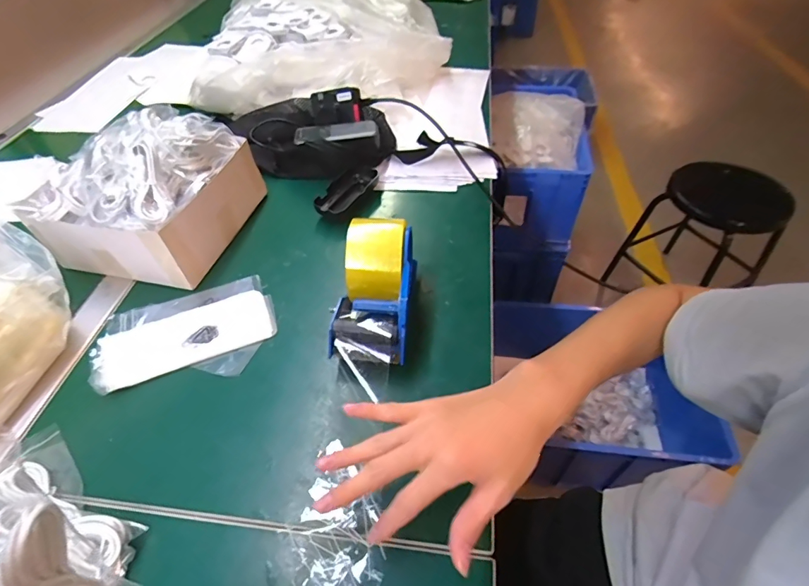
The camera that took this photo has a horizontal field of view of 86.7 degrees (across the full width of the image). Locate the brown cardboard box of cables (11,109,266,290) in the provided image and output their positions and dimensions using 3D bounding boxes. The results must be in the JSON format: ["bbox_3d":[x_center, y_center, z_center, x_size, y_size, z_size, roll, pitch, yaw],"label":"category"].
[{"bbox_3d":[-0.324,-0.135,0.549,0.197,0.125,0.208,9,50,12],"label":"brown cardboard box of cables"}]

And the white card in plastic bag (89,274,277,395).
[{"bbox_3d":[-0.242,0.044,0.475,0.184,0.014,0.126,-16,50,-10],"label":"white card in plastic bag"}]

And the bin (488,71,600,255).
[{"bbox_3d":[0.410,-0.432,1.393,0.280,0.345,0.483,4,50,7],"label":"bin"}]

